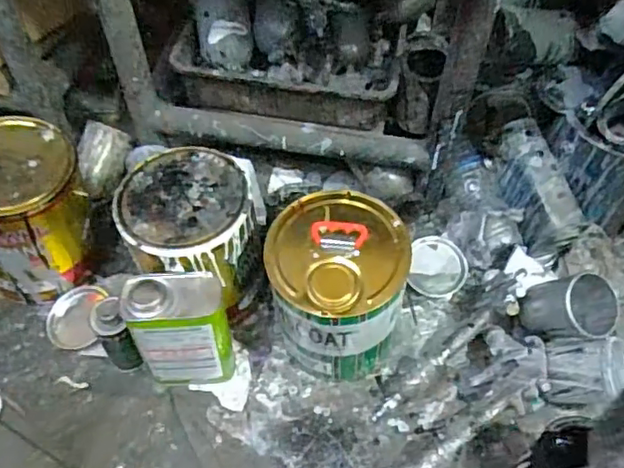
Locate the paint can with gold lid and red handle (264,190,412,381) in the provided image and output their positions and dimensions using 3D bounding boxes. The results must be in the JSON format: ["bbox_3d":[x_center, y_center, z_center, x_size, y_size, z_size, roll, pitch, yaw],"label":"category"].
[{"bbox_3d":[0.029,0.073,0.752,0.156,0.208,0.158,0,55,0],"label":"paint can with gold lid and red handle"}]

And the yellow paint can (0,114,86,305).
[{"bbox_3d":[-0.383,-0.024,0.810,0.146,0.214,0.159,0,55,0],"label":"yellow paint can"}]

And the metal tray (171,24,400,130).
[{"bbox_3d":[-0.034,-0.232,0.860,0.315,0.085,0.161,4,55,3],"label":"metal tray"}]

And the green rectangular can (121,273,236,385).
[{"bbox_3d":[-0.158,0.118,0.734,0.111,0.179,0.071,0,55,0],"label":"green rectangular can"}]

